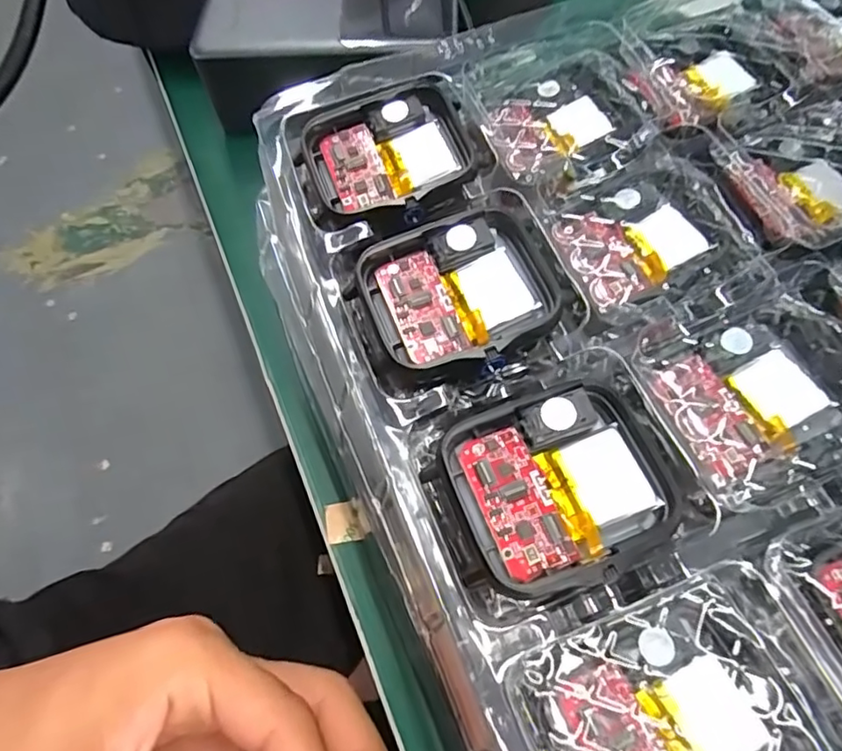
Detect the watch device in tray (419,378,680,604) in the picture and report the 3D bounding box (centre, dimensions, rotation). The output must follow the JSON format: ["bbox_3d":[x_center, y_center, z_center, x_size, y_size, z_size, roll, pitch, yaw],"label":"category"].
[{"bbox_3d":[0.027,0.023,0.118,0.044,0.006,0.038,-19,65,-7],"label":"watch device in tray"}]

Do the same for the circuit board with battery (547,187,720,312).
[{"bbox_3d":[0.056,-0.036,0.156,0.038,0.007,0.033,-23,65,-8],"label":"circuit board with battery"}]

